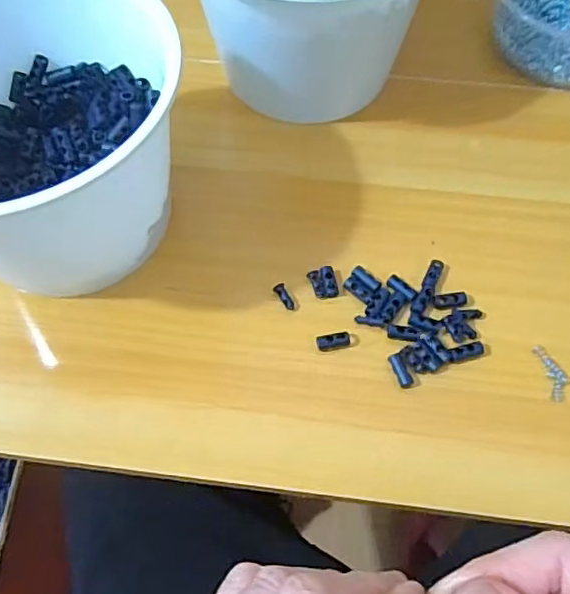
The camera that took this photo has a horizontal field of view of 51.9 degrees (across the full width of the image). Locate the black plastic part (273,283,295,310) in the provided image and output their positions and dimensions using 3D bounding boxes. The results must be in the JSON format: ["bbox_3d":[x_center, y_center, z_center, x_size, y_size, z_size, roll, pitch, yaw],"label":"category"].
[{"bbox_3d":[0.000,0.000,0.342,0.006,0.004,0.017,-31,80,-14],"label":"black plastic part"}]

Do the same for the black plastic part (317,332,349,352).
[{"bbox_3d":[0.027,0.025,0.327,0.019,0.007,0.008,-13,64,-6],"label":"black plastic part"}]

